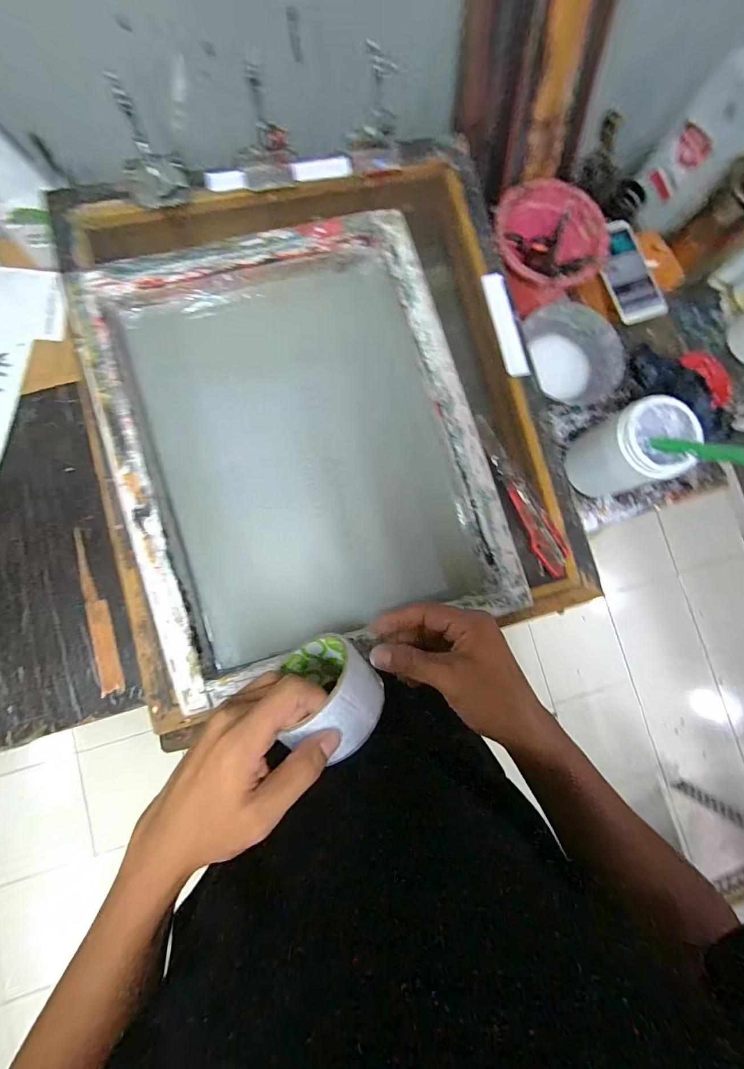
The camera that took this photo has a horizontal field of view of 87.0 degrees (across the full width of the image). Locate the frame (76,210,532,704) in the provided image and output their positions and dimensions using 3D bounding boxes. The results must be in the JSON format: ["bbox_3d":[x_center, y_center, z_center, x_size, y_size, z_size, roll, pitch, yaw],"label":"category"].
[{"bbox_3d":[-0.070,-0.094,0.418,0.348,0.056,0.428,-17,86,-6],"label":"frame"}]

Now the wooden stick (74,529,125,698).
[{"bbox_3d":[-0.379,0.105,0.541,0.028,0.007,0.225,-15,85,-6],"label":"wooden stick"}]

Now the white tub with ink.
[{"bbox_3d":[0.354,-0.115,0.551,0.089,0.143,0.102,-22,85,-7],"label":"white tub with ink"}]

